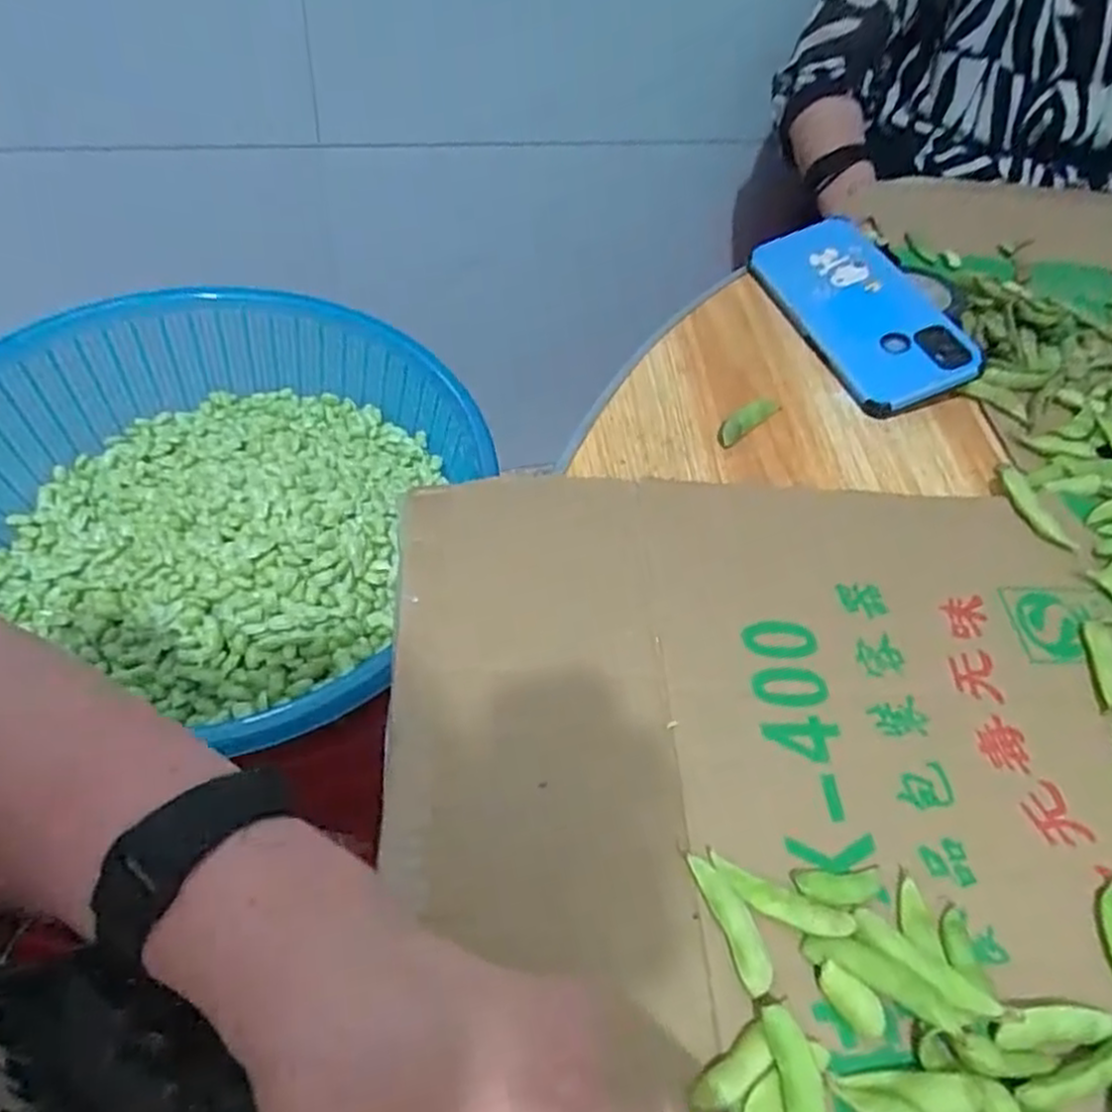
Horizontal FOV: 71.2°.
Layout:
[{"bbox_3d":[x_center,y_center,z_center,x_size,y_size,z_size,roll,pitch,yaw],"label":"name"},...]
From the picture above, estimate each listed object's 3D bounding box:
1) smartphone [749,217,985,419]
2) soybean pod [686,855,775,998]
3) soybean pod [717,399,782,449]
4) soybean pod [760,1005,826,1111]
[{"bbox_3d":[0.195,-0.159,0.500,0.085,0.009,0.160,-25,62,-6],"label":"smartphone"},{"bbox_3d":[0.064,0.131,0.280,0.012,0.007,0.048,-13,56,-17],"label":"soybean pod"},{"bbox_3d":[0.110,-0.078,0.448,0.053,0.006,0.014,-35,65,-29],"label":"soybean pod"},{"bbox_3d":[0.077,0.172,0.246,0.014,0.012,0.050,-1,53,-9],"label":"soybean pod"}]

